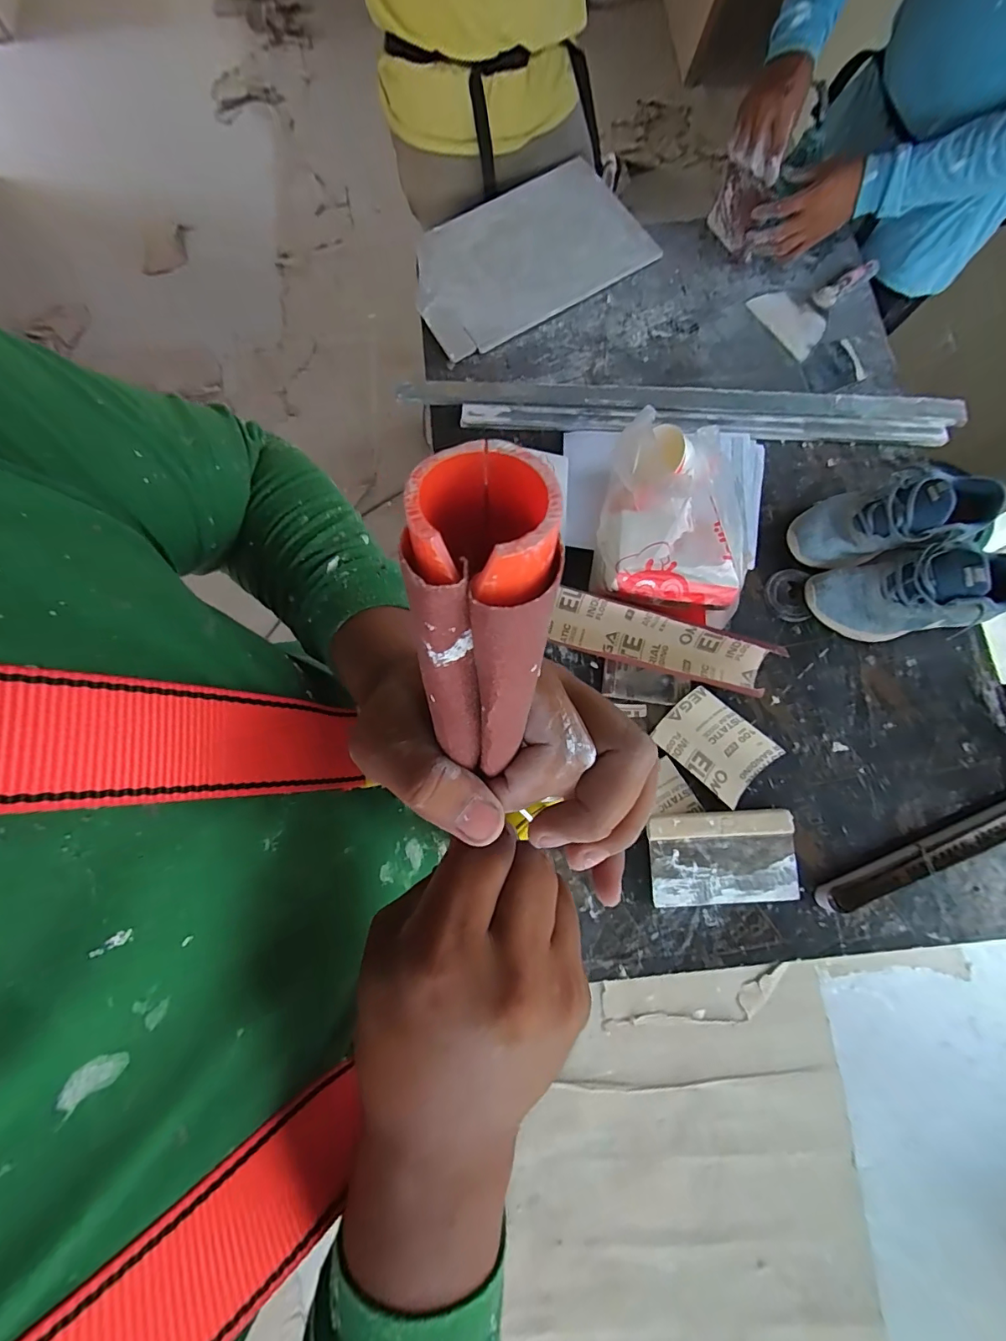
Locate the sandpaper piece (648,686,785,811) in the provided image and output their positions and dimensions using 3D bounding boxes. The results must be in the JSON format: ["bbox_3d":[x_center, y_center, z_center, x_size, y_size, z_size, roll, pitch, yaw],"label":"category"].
[{"bbox_3d":[0.291,0.103,0.649,0.143,0.028,0.102,41,83,8],"label":"sandpaper piece"}]

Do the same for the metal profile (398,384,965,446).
[{"bbox_3d":[0.272,-0.418,0.760,0.863,0.017,0.075,4,79,2],"label":"metal profile"}]

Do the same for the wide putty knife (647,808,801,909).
[{"bbox_3d":[0.293,0.247,0.625,0.195,0.022,0.115,-3,79,1],"label":"wide putty knife"}]

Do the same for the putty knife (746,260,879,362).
[{"bbox_3d":[0.525,-0.633,0.789,0.196,0.027,0.132,-41,81,-6],"label":"putty knife"}]

